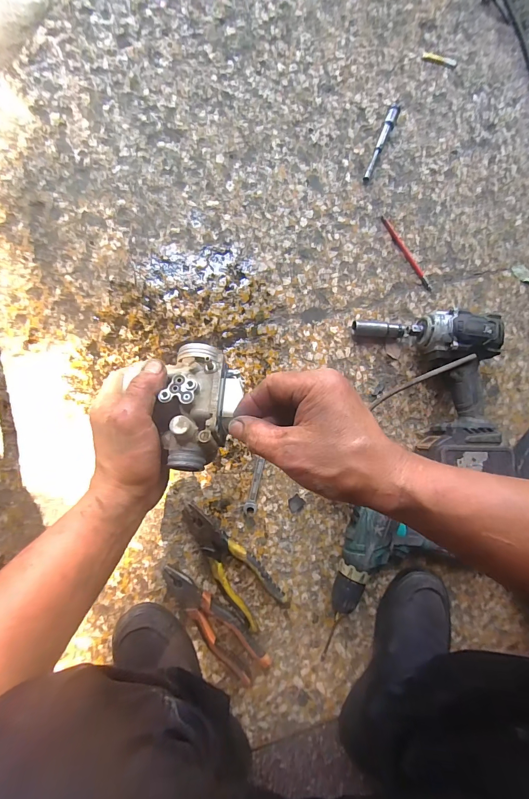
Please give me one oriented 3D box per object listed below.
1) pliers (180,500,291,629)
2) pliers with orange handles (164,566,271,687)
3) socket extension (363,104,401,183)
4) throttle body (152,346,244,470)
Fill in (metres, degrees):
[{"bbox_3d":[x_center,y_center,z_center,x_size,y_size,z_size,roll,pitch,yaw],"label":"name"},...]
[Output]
[{"bbox_3d":[-0.050,0.231,0.488,0.061,0.021,0.193,-38,90,-7],"label":"pliers"},{"bbox_3d":[-0.073,0.310,0.478,0.050,0.023,0.189,-42,90,-7],"label":"pliers with orange handles"},{"bbox_3d":[0.195,-0.432,0.565,0.019,0.016,0.146,24,84,-3],"label":"socket extension"},{"bbox_3d":[-0.052,0.005,0.294,0.067,0.055,0.109,7,85,-4],"label":"throttle body"}]

